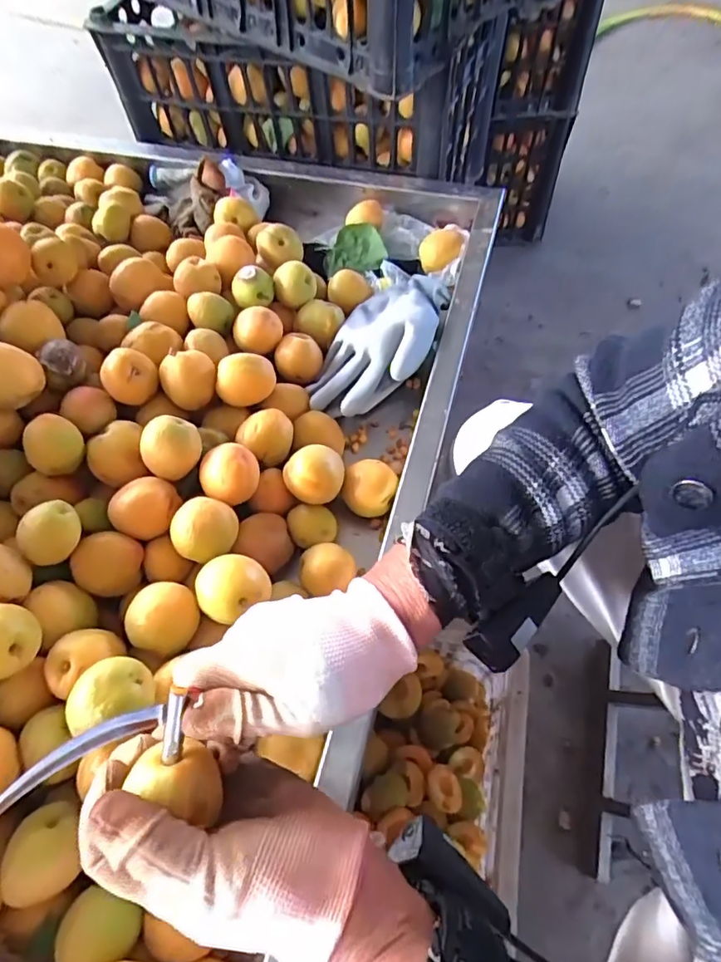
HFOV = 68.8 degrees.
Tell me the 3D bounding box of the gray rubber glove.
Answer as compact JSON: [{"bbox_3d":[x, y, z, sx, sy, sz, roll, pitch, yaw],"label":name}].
[{"bbox_3d":[0.026,-0.154,0.556,0.098,0.058,0.206,18,63,13],"label":"gray rubber glove"}]

